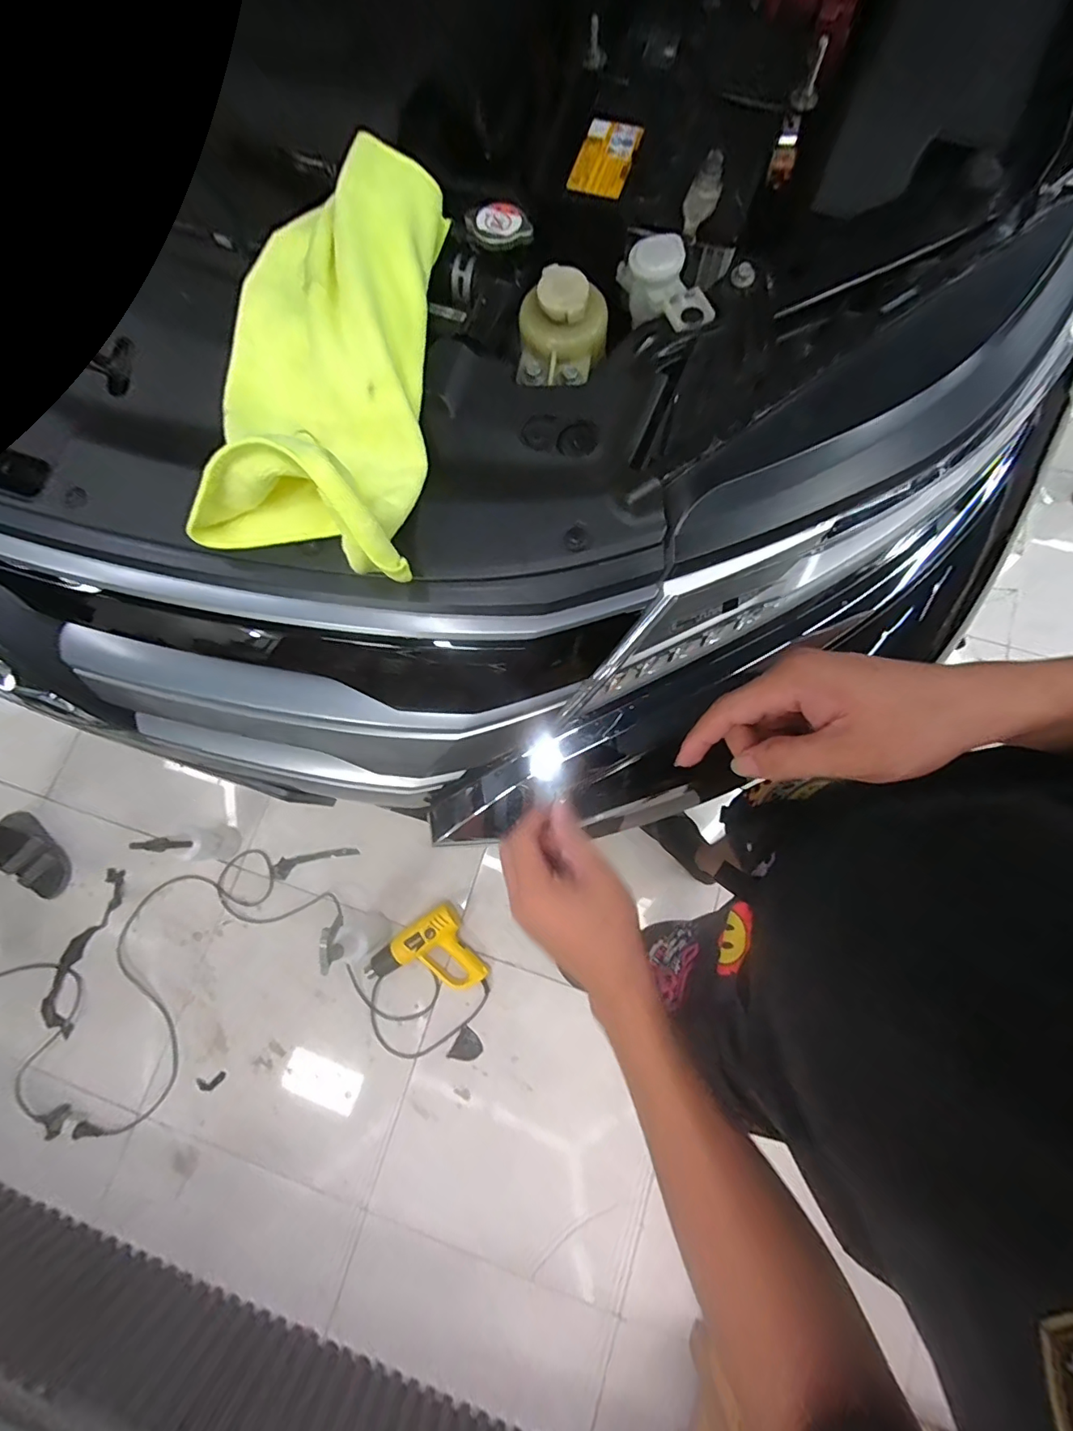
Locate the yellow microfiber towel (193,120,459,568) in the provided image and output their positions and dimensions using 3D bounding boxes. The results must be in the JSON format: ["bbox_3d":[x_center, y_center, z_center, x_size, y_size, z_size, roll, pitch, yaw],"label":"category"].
[{"bbox_3d":[-0.167,-0.273,0.379,0.168,0.085,0.349,2,78,2],"label":"yellow microfiber towel"}]

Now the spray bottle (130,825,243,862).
[{"bbox_3d":[-0.832,0.313,1.239,0.095,0.267,0.086,-7,80,0],"label":"spray bottle"}]

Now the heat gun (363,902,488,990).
[{"bbox_3d":[-0.270,0.614,1.262,0.251,0.070,0.206,-35,79,-5],"label":"heat gun"}]

